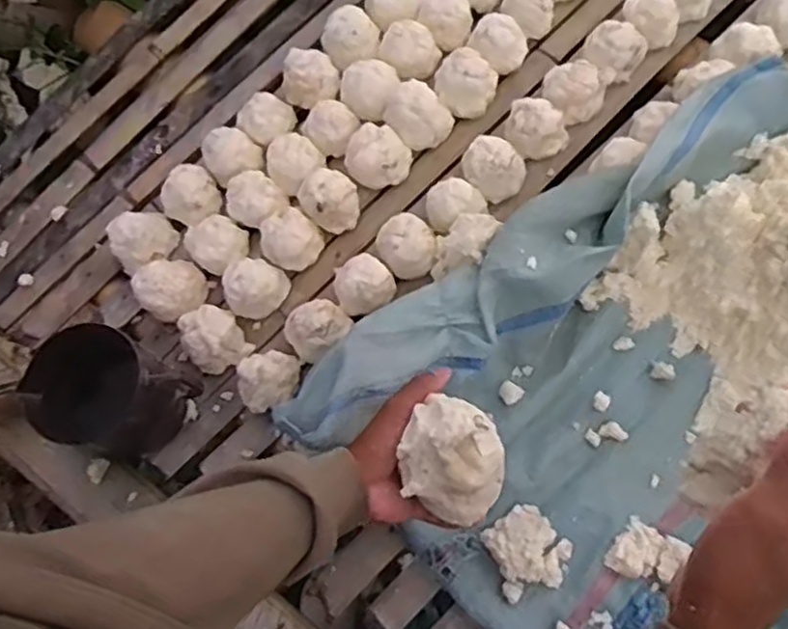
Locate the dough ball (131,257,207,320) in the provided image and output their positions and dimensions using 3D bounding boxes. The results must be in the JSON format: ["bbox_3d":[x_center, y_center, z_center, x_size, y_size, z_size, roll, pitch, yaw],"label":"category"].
[{"bbox_3d":[-0.257,-0.027,0.854,0.075,0.058,0.071,-1,72,2],"label":"dough ball"}]

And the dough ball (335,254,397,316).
[{"bbox_3d":[-0.032,-0.029,0.829,0.065,0.056,0.065,-1,72,2],"label":"dough ball"}]

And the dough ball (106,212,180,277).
[{"bbox_3d":[-0.297,-0.087,0.885,0.074,0.063,0.072,-38,75,-9],"label":"dough ball"}]

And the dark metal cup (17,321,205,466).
[{"bbox_3d":[-0.295,0.088,0.782,0.141,0.150,0.121,20,74,8],"label":"dark metal cup"}]

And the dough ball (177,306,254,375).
[{"bbox_3d":[-0.203,0.027,0.823,0.063,0.047,0.065,-1,72,2],"label":"dough ball"}]

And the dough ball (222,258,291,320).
[{"bbox_3d":[-0.158,-0.032,0.838,0.058,0.049,0.071,37,77,12],"label":"dough ball"}]

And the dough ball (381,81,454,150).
[{"bbox_3d":[0.025,-0.242,0.882,0.070,0.054,0.075,-1,72,2],"label":"dough ball"}]

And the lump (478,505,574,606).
[{"bbox_3d":[0.135,0.235,0.737,0.077,0.022,0.080,-21,73,-5],"label":"lump"}]

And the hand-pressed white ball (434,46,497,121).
[{"bbox_3d":[0.087,-0.282,0.898,0.073,0.056,0.074,-1,72,2],"label":"hand-pressed white ball"}]

